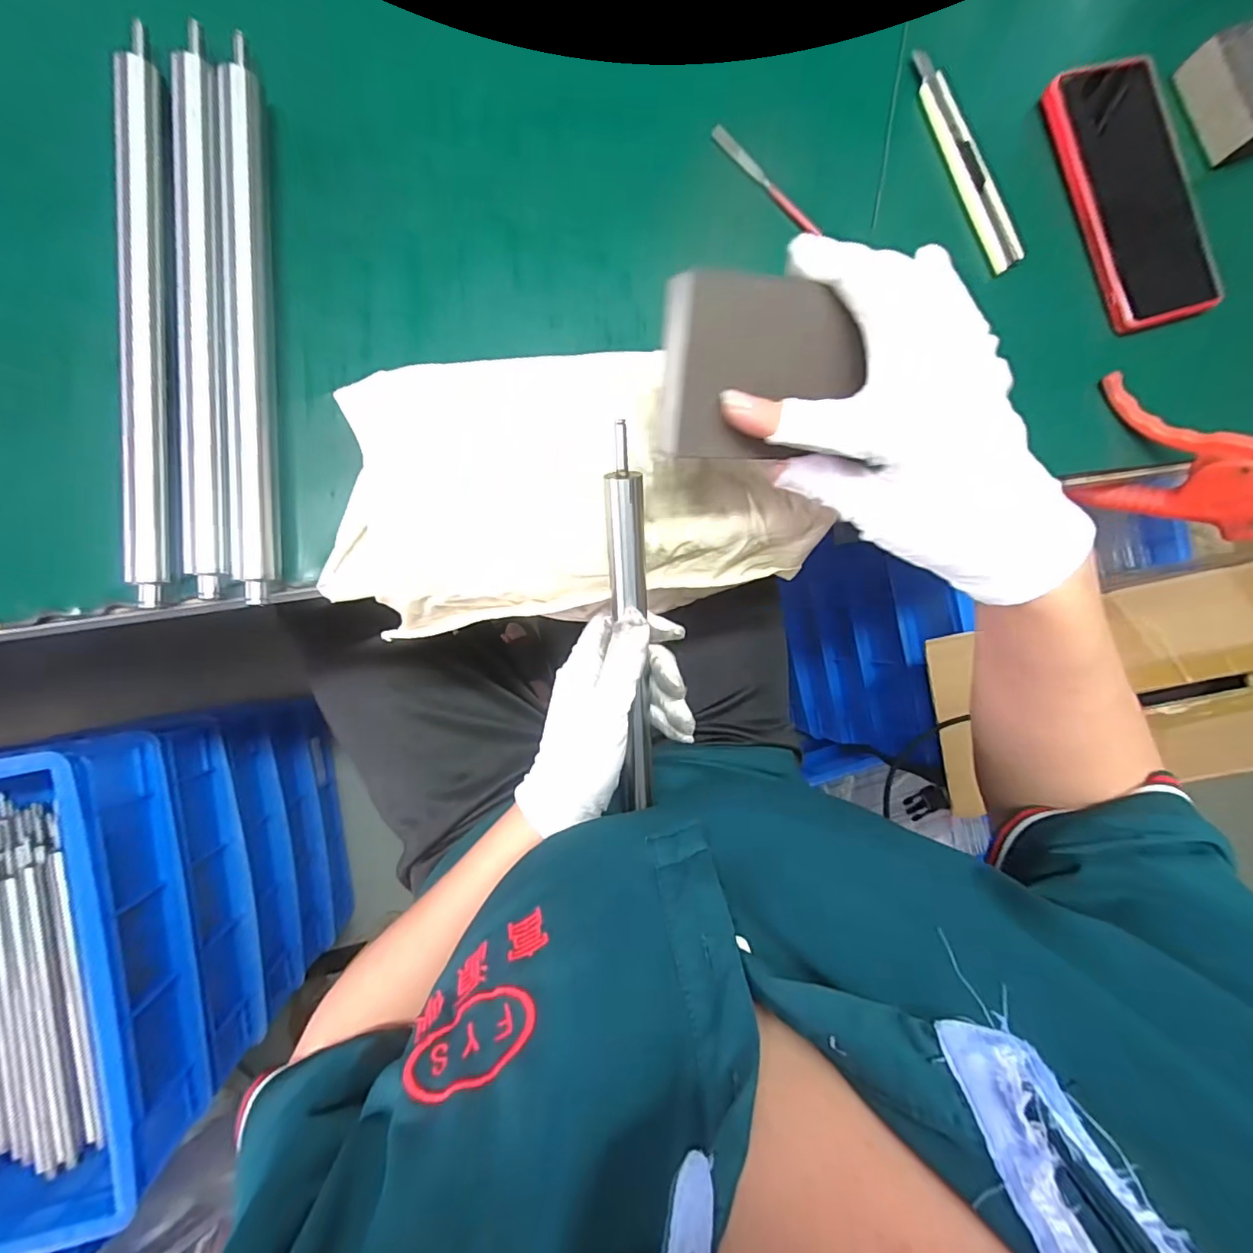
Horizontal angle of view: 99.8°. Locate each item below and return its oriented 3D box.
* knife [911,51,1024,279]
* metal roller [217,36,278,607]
[{"bbox_3d":[0.203,-0.278,0.317,0.018,0.011,0.134,-24,92,-9],"label":"knife"},{"bbox_3d":[-0.181,-0.143,0.251,0.017,0.013,0.258,-3,89,-9],"label":"metal roller"}]

